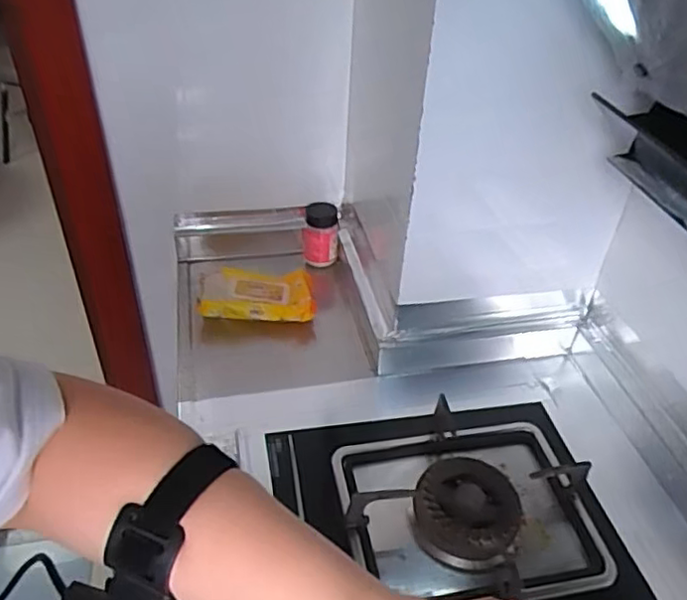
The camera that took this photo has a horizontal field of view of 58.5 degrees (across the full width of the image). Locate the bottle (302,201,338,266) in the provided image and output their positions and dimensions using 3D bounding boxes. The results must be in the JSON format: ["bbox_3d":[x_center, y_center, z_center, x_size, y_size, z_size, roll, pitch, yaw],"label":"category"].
[{"bbox_3d":[-0.041,-0.113,1.056,0.060,0.101,0.058,-1,39,-4],"label":"bottle"}]

